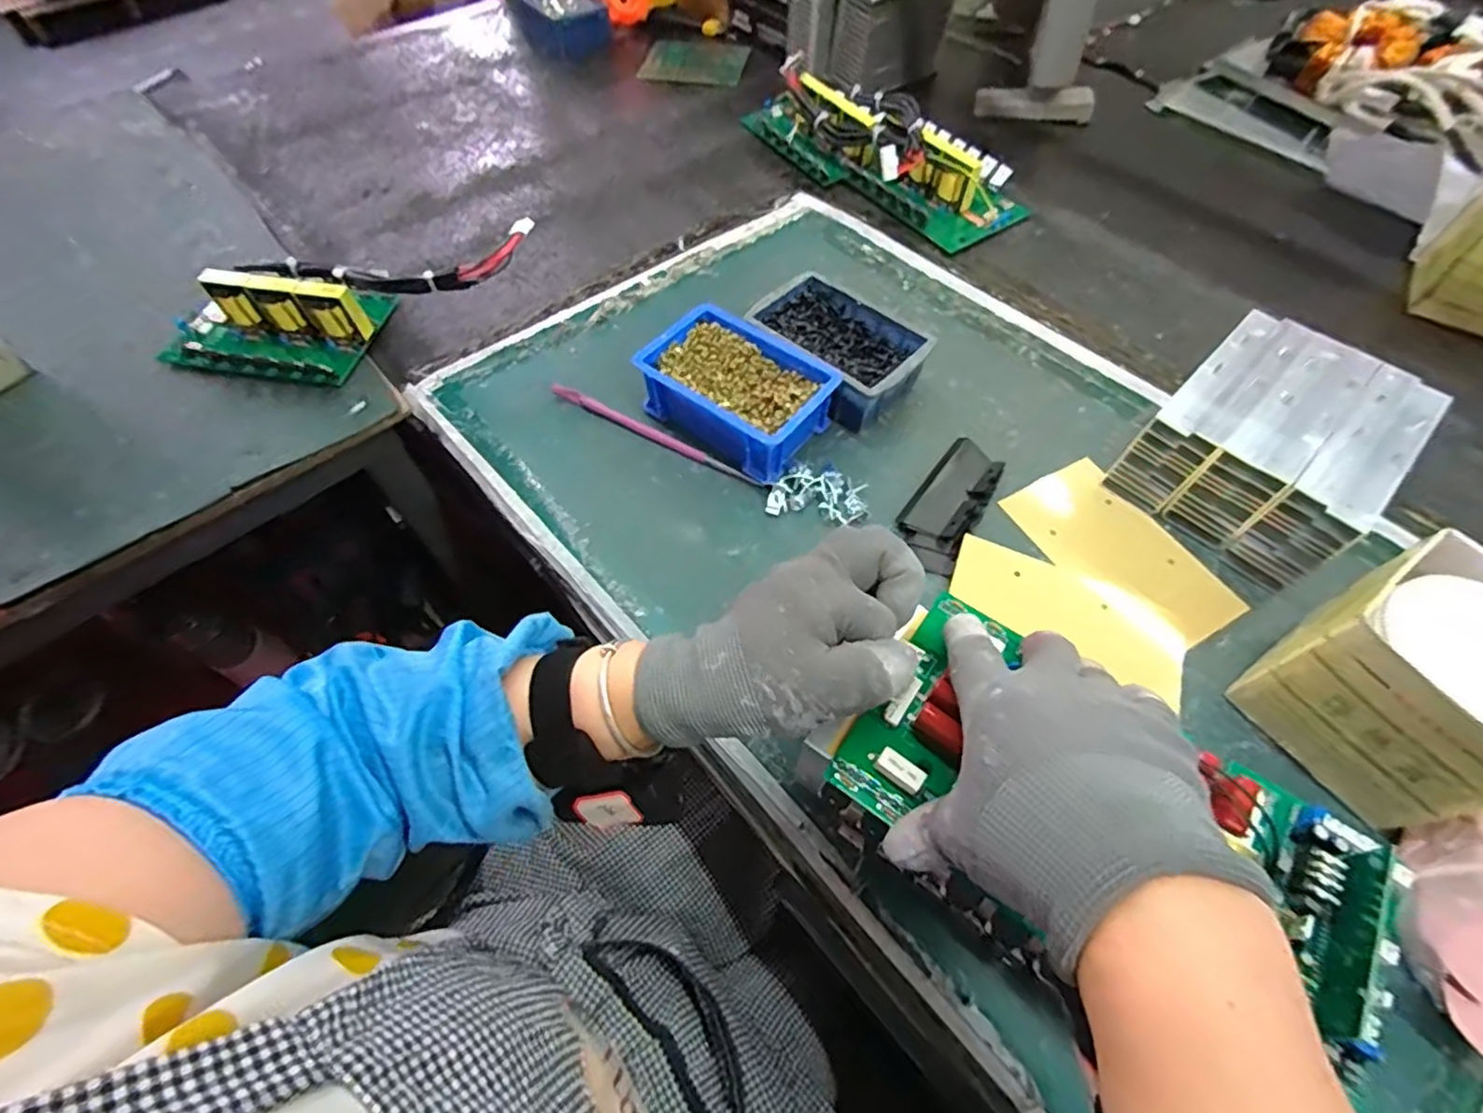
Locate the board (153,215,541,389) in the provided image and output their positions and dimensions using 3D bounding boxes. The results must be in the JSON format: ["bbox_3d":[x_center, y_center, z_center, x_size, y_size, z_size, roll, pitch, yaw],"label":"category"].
[{"bbox_3d":[-0.352,-0.221,0.574,0.330,0.071,0.106,-11,58,-7],"label":"board"}]

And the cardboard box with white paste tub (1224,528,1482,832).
[{"bbox_3d":[0.390,0.071,0.368,0.110,0.103,0.111,-28,62,-17],"label":"cardboard box with white paste tub"}]

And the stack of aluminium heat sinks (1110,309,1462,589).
[{"bbox_3d":[0.404,-0.086,0.490,0.172,0.085,0.141,-39,65,-22],"label":"stack of aluminium heat sinks"}]

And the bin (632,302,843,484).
[{"bbox_3d":[-0.004,-0.136,0.530,0.146,0.053,0.109,32,63,19],"label":"bin"}]

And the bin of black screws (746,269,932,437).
[{"bbox_3d":[0.085,-0.182,0.563,0.146,0.050,0.103,37,65,21],"label":"bin of black screws"}]

